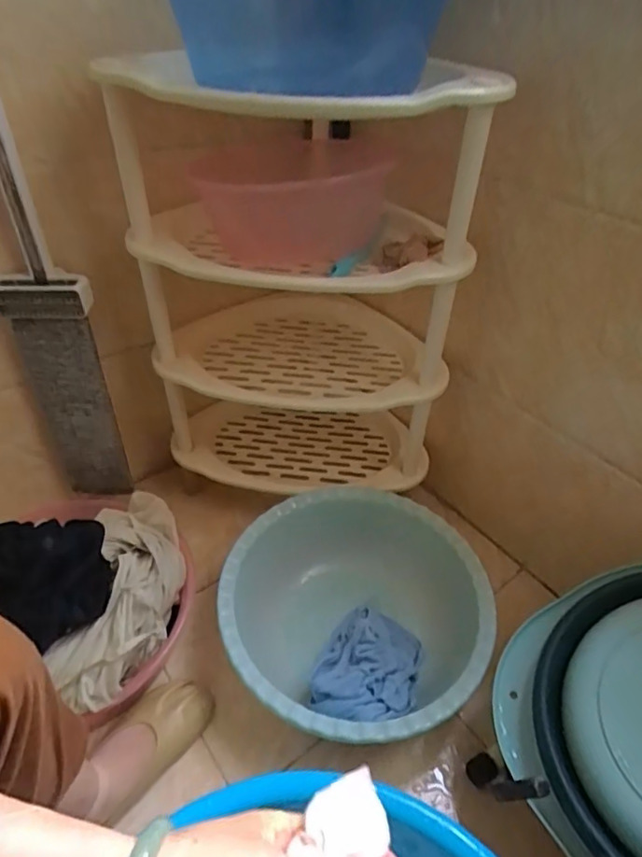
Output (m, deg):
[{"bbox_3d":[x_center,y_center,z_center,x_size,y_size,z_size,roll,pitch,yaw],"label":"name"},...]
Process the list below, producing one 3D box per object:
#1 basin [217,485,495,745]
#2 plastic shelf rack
[{"bbox_3d":[0.047,0.277,0.792,0.364,0.145,0.363,1,40,-1],"label":"basin"},{"bbox_3d":[-0.048,-0.184,0.836,0.431,0.614,0.328,-10,42,-14],"label":"plastic shelf rack"}]

